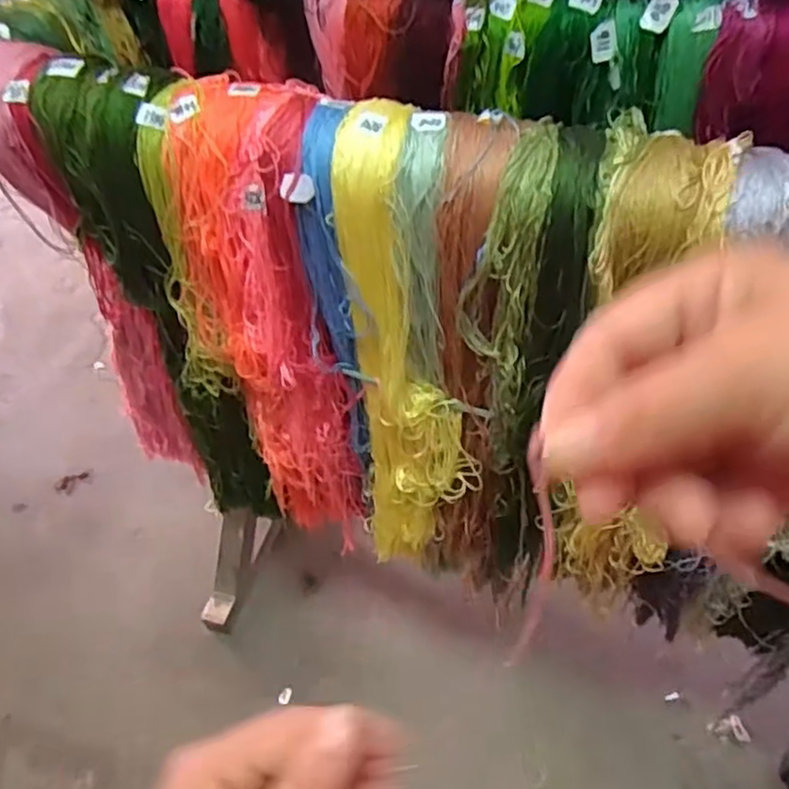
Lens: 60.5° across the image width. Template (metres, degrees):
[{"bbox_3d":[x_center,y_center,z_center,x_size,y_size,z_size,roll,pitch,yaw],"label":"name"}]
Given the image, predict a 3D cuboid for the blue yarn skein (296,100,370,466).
[{"bbox_3d":[-0.049,-0.087,0.625,0.057,0.332,0.114,-4,55,-2],"label":"blue yarn skein"}]

